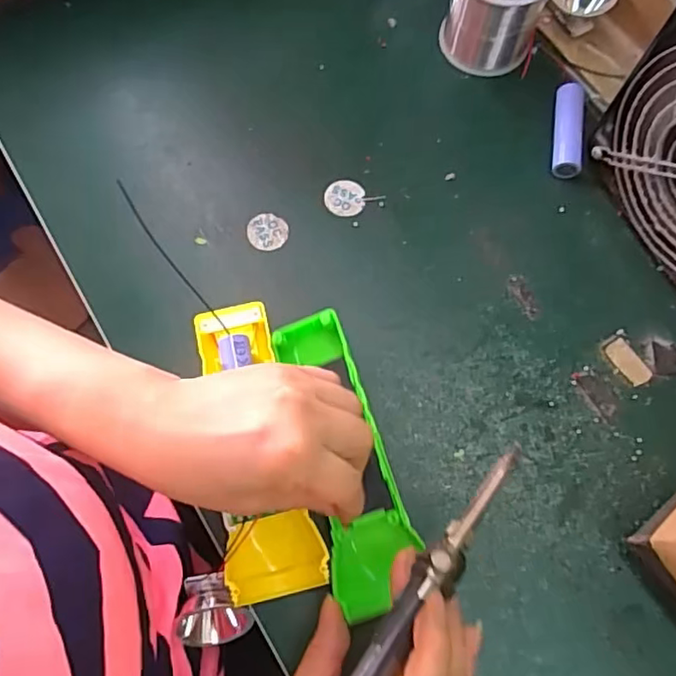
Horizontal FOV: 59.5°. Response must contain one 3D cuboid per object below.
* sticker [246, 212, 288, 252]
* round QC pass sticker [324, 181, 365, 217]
[{"bbox_3d":[-0.047,-0.070,0.391,0.027,0.004,0.025,0,79,0],"label":"sticker"},{"bbox_3d":[0.005,-0.095,0.399,0.026,0.004,0.025,0,71,-1],"label":"round QC pass sticker"}]

